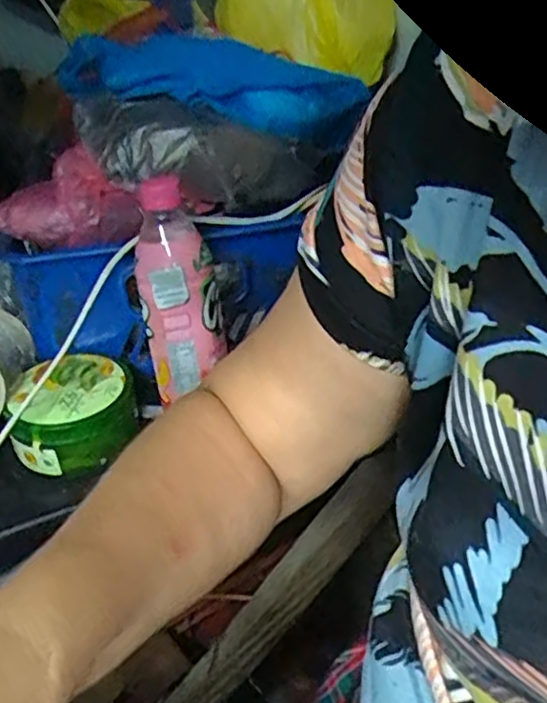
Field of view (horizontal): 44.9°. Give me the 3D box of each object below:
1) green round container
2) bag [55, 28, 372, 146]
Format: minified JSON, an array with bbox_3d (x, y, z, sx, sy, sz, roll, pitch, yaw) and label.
[{"bbox_3d":[-0.165,0.049,0.550,0.098,0.062,0.083,-11,27,-14],"label":"green round container"},{"bbox_3d":[-0.063,-0.242,0.587,0.280,0.069,0.078,13,28,4],"label":"bag"}]

